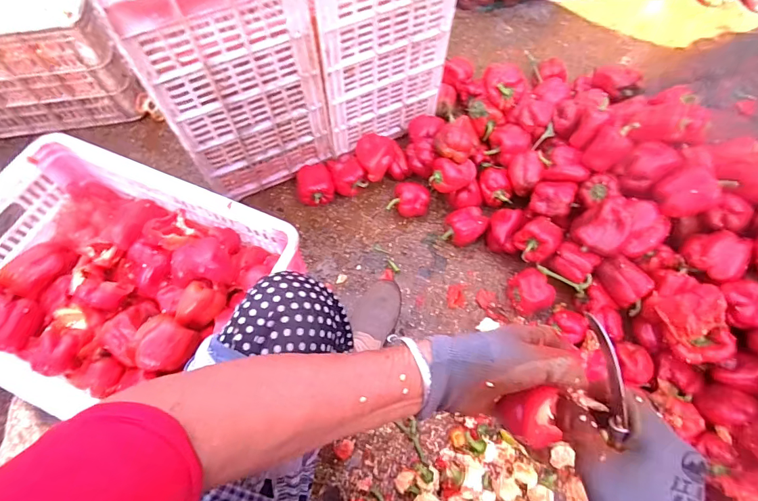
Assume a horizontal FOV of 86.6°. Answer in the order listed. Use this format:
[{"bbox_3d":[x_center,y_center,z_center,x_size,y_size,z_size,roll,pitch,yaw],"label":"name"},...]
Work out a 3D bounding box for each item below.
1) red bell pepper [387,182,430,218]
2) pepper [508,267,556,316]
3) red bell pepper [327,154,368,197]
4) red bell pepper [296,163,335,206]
[{"bbox_3d":[0.074,-0.117,0.952,0.092,0.078,0.071,20,65,10],"label":"red bell pepper"},{"bbox_3d":[0.312,0.086,0.832,0.064,0.062,0.087,-30,67,-14],"label":"pepper"},{"bbox_3d":[-0.079,-0.185,0.984,0.077,0.078,0.089,-21,65,-10],"label":"red bell pepper"},{"bbox_3d":[-0.155,-0.155,0.959,0.083,0.099,0.079,0,63,0],"label":"red bell pepper"}]

